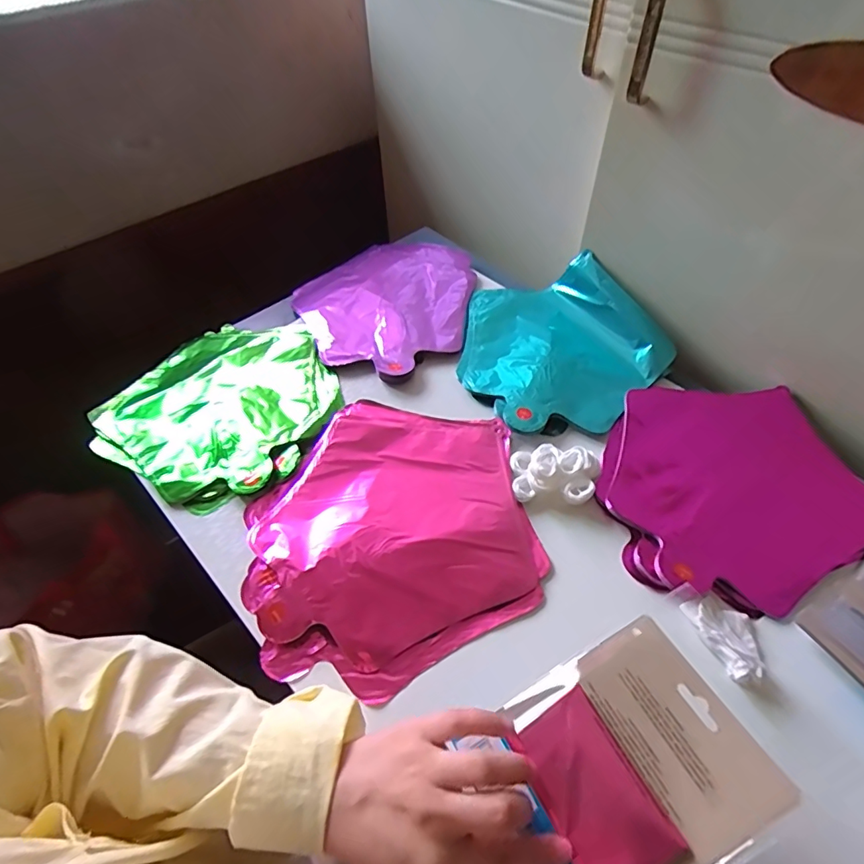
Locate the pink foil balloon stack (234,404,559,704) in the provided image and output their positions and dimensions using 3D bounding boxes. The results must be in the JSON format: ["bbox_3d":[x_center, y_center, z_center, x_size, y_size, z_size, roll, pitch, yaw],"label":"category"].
[{"bbox_3d":[-0.037,0.080,0.451,0.239,0.020,0.256,-11,53,-5],"label":"pink foil balloon stack"}]

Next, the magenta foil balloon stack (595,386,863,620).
[{"bbox_3d":[0.278,0.044,0.465,0.227,0.012,0.235,13,53,11],"label":"magenta foil balloon stack"}]

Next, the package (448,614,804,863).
[{"bbox_3d":[0.108,0.191,0.292,0.138,0.013,0.117,-31,49,-4],"label":"package"}]

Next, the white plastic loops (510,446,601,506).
[{"bbox_3d":[0.116,0.036,0.469,0.081,0.020,0.055,1,52,2],"label":"white plastic loops"}]

